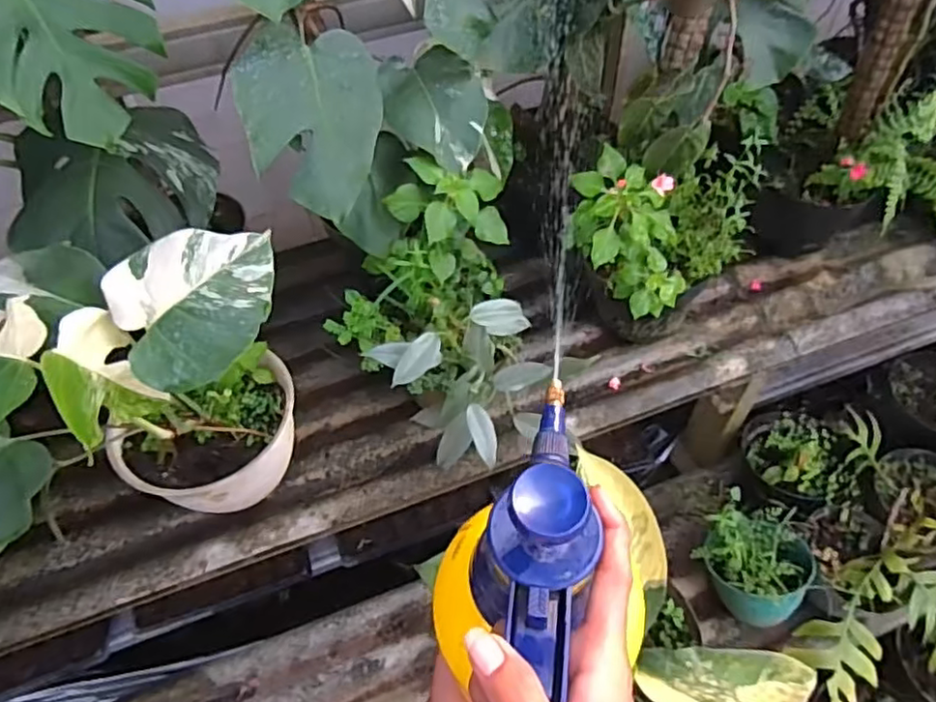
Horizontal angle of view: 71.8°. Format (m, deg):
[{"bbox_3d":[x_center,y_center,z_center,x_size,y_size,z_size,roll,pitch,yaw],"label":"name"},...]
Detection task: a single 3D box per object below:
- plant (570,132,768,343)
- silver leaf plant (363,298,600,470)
[{"bbox_3d":[0.250,-0.142,0.862,0.170,0.270,0.263,37,63,26],"label":"plant"},{"bbox_3d":[0.006,0.045,0.743,0.185,0.174,0.133,-22,56,-13],"label":"silver leaf plant"}]

